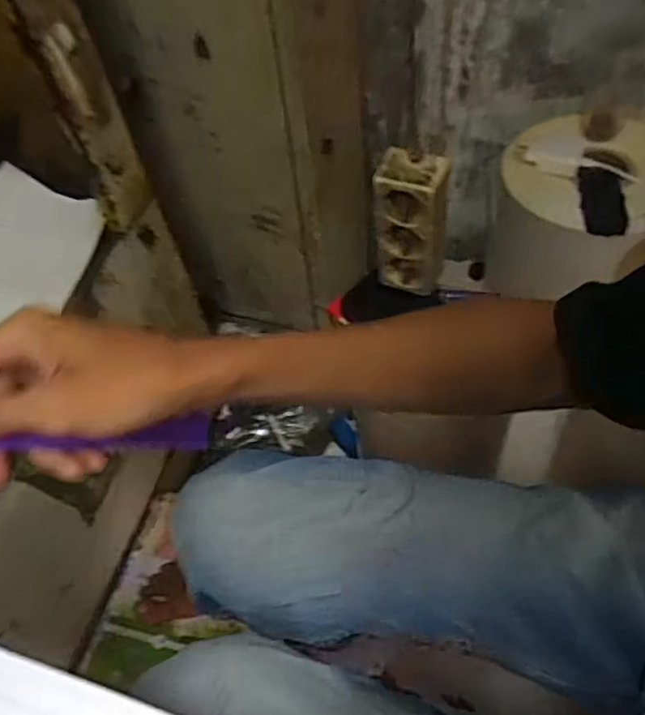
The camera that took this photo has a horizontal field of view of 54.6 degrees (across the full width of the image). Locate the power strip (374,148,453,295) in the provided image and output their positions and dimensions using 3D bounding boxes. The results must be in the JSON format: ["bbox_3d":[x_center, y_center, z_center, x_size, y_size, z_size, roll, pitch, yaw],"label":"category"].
[{"bbox_3d":[0.079,-0.118,0.569,0.062,0.137,0.035,10,55,11],"label":"power strip"}]

